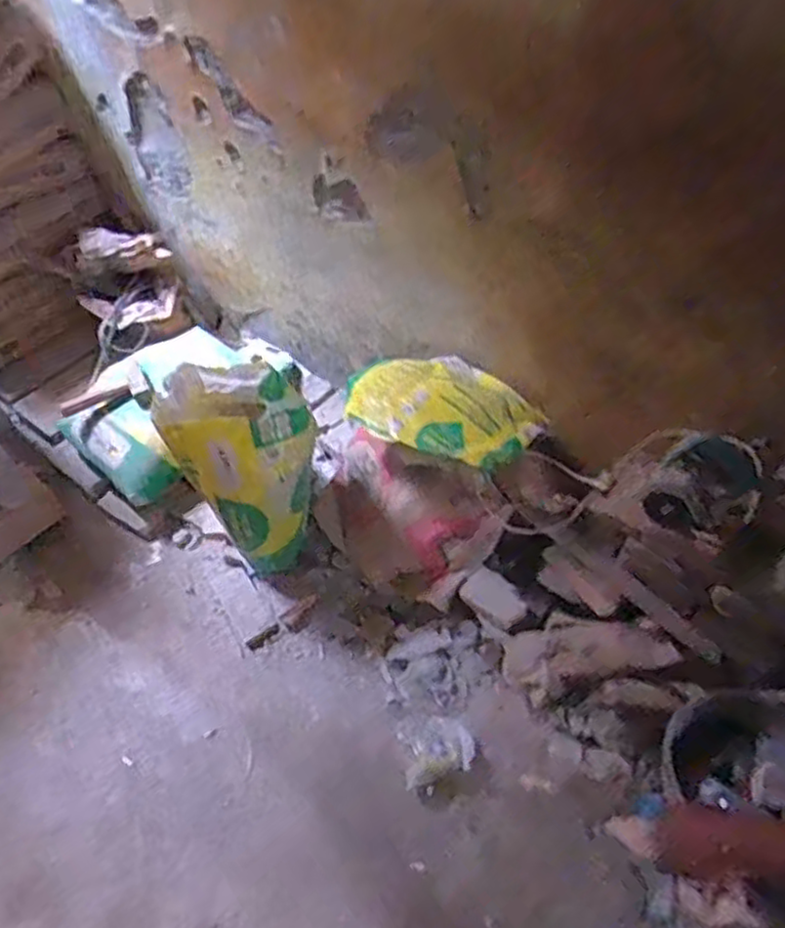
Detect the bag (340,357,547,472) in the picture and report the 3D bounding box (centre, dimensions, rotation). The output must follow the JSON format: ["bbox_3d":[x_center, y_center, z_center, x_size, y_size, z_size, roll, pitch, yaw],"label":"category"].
[{"bbox_3d":[0.111,-0.129,1.499,0.385,0.103,0.273,22,56,19],"label":"bag"}]

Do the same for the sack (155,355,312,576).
[{"bbox_3d":[-0.312,0.012,1.560,0.300,0.491,0.273,29,58,22],"label":"sack"}]

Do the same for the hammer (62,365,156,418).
[{"bbox_3d":[-0.728,-0.170,1.801,0.243,0.042,0.121,-18,53,11],"label":"hammer"}]

